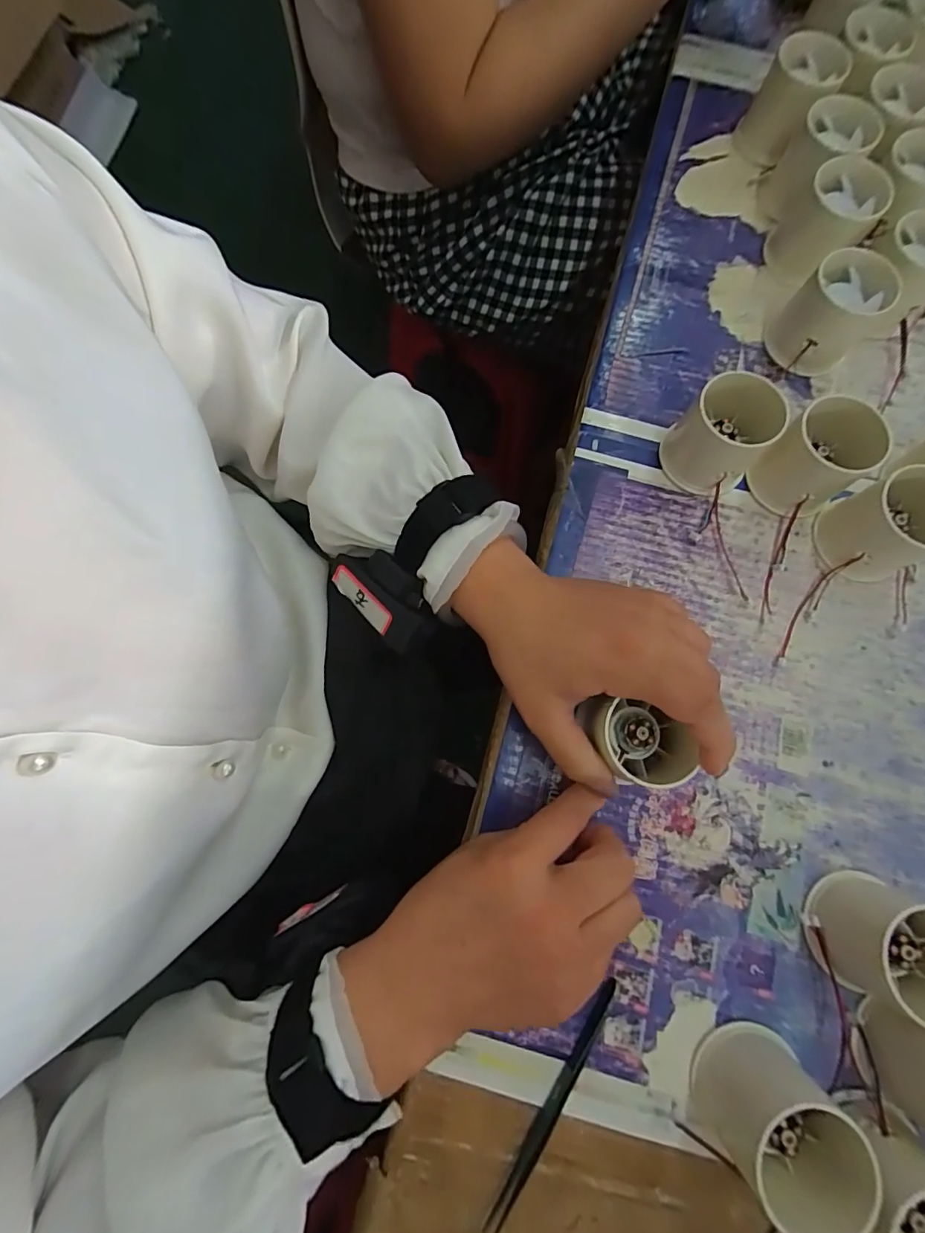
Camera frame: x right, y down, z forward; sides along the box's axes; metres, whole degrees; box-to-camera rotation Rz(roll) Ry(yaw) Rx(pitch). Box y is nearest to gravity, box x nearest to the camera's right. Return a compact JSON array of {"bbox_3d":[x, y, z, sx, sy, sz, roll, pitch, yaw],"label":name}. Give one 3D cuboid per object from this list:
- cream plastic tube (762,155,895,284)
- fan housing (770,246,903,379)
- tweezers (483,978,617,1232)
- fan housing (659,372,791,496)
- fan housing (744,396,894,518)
[{"bbox_3d":[0.257,-0.278,0.343,0.055,0.050,0.055,25,78,6],"label":"cream plastic tube"},{"bbox_3d":[0.249,-0.205,0.326,0.053,0.049,0.056,44,81,9],"label":"fan housing"},{"bbox_3d":[0.045,0.240,0.237,0.008,0.006,0.121,33,79,7],"label":"tweezers"},{"bbox_3d":[0.160,-0.111,0.299,0.052,0.048,0.052,0,77,0],"label":"fan housing"},{"bbox_3d":[0.217,-0.097,0.293,0.050,0.055,0.055,0,77,0],"label":"fan housing"}]

